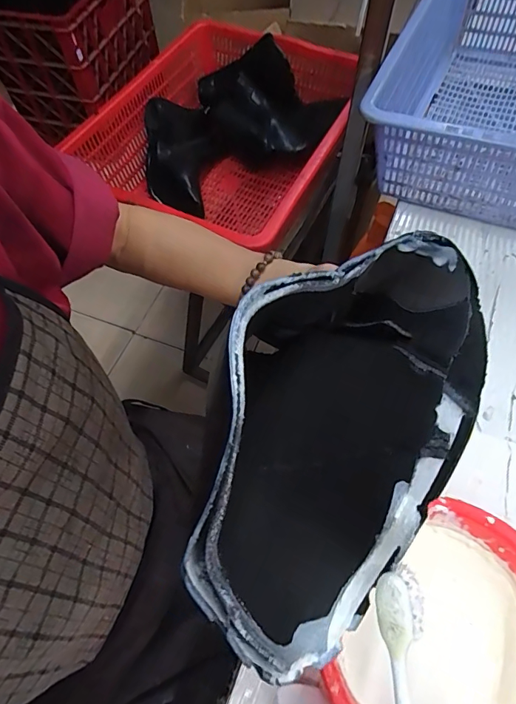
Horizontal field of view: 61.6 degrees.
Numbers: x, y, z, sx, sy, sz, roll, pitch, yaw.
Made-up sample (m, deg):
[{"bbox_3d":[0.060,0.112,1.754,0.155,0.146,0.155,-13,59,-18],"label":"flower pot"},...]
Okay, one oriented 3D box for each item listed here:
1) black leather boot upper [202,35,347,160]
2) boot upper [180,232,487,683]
[{"bbox_3d":[0.007,-0.443,0.781,0.276,0.133,0.124,34,67,20],"label":"black leather boot upper"},{"bbox_3d":[0.044,0.021,0.204,0.096,0.096,0.214,28,65,17],"label":"boot upper"}]

